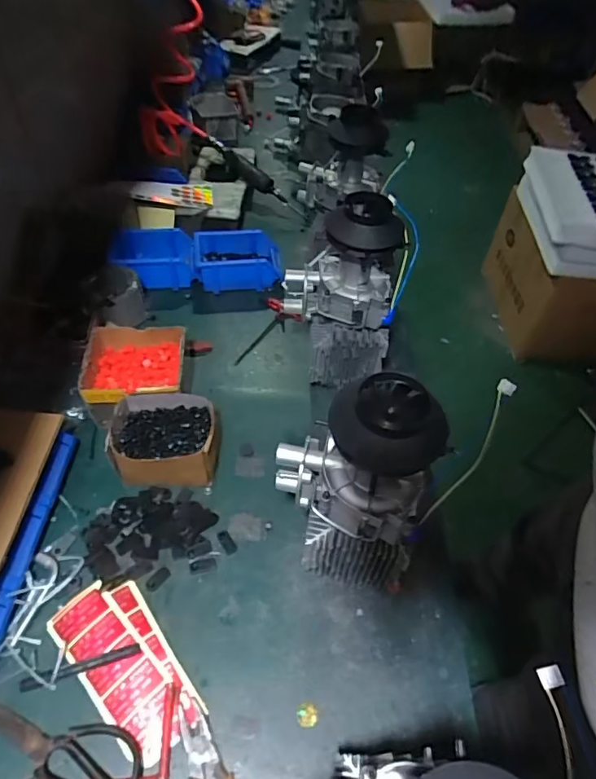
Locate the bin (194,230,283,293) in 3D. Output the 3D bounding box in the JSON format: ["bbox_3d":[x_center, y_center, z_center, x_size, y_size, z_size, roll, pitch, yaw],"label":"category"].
[{"bbox_3d":[-0.128,-0.277,1.050,0.180,0.071,0.120,-8,51,-9],"label":"bin"}]

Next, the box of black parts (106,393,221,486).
[{"bbox_3d":[-0.194,0.081,0.736,0.153,0.085,0.118,-3,50,-8],"label":"box of black parts"}]

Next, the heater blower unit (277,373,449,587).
[{"bbox_3d":[0.055,0.133,0.550,0.136,0.336,0.115,-7,51,-8],"label":"heater blower unit"}]

